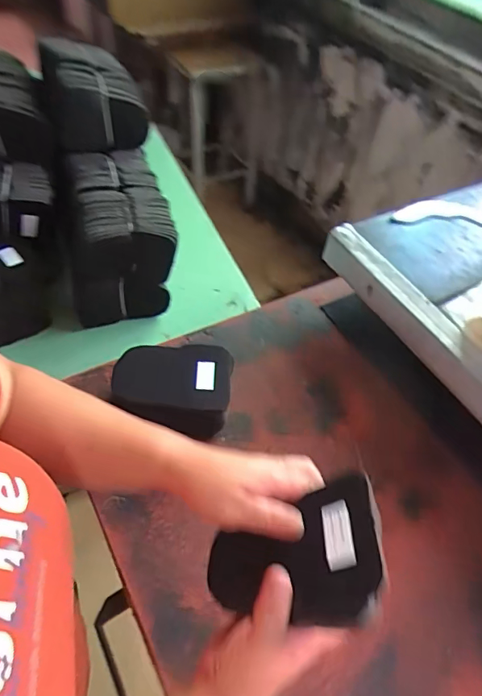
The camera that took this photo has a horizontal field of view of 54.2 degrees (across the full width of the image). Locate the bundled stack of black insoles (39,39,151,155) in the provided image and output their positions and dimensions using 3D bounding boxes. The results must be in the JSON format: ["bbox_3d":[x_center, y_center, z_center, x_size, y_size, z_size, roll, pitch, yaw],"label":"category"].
[{"bbox_3d":[-0.262,-0.441,0.827,0.153,0.112,0.198,-15,55,-18],"label":"bundled stack of black insoles"}]

